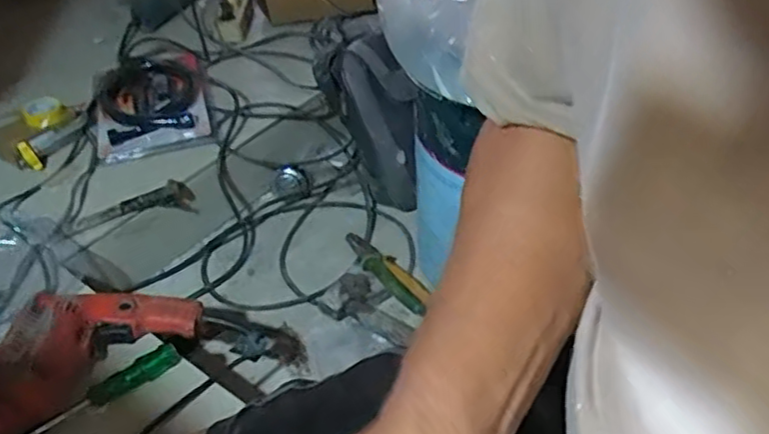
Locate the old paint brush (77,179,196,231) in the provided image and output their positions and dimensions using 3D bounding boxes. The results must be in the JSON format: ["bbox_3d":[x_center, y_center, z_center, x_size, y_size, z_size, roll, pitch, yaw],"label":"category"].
[{"bbox_3d":[-0.341,-0.010,0.936,0.178,0.063,0.021,-20,41,-40],"label":"old paint brush"}]

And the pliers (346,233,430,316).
[{"bbox_3d":[-0.001,0.072,0.963,0.045,0.029,0.193,-22,43,-23],"label":"pliers"}]

